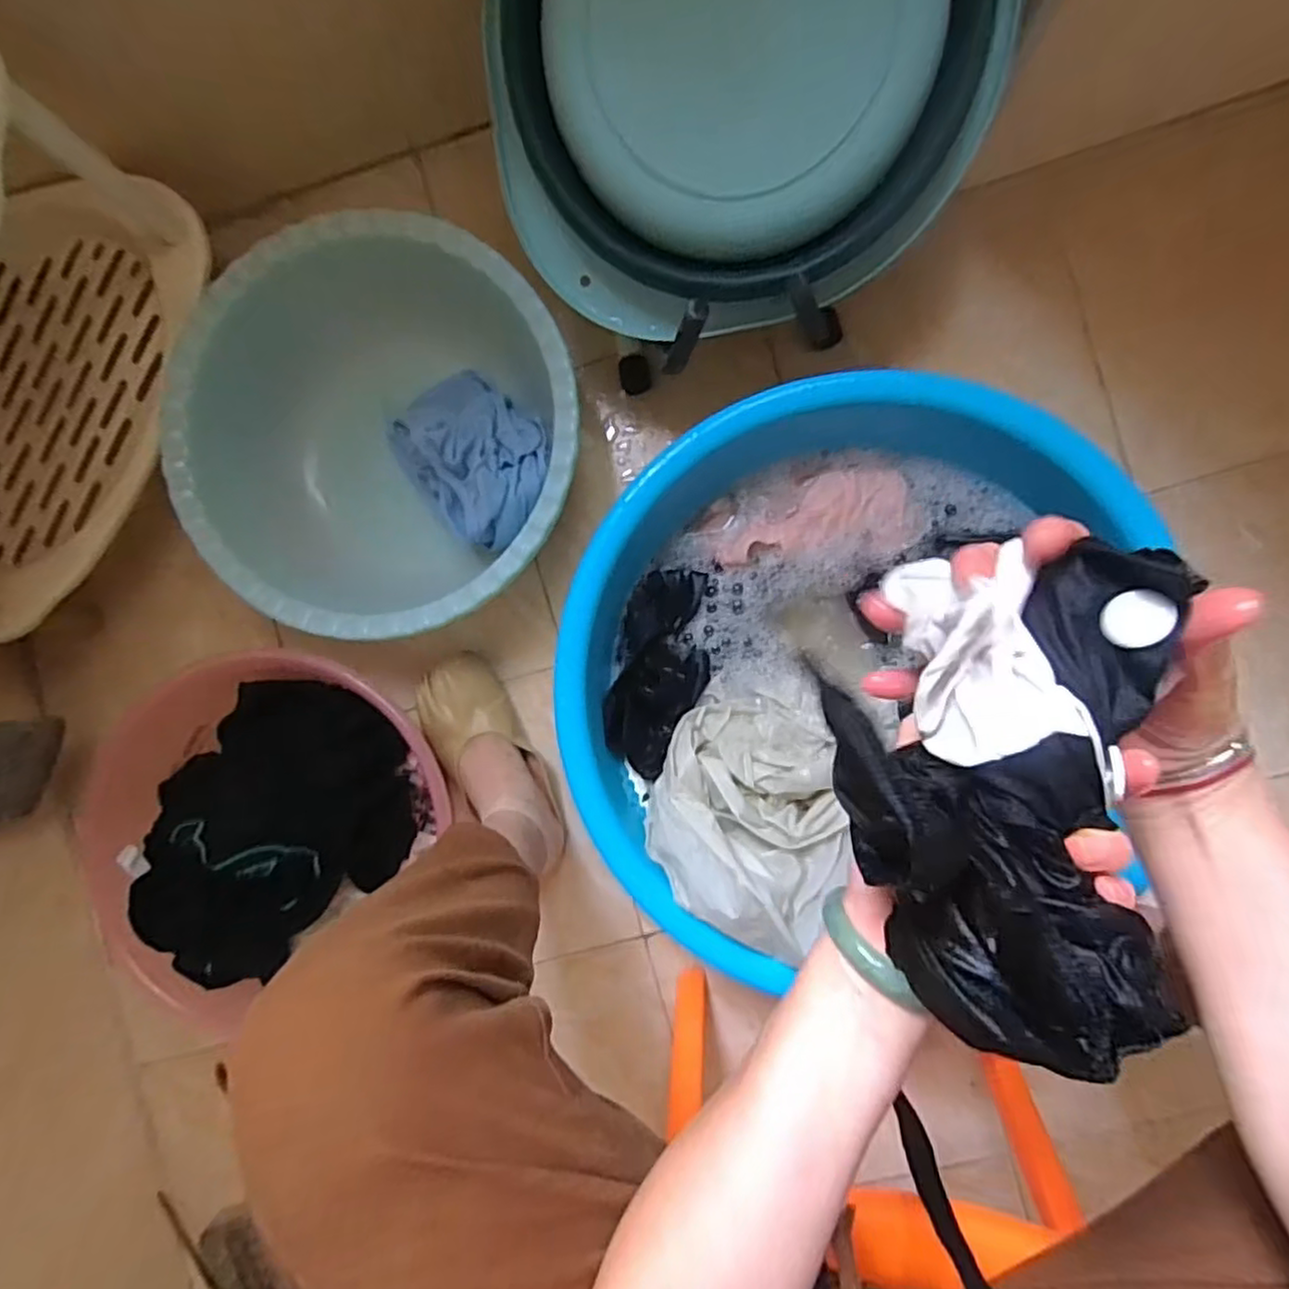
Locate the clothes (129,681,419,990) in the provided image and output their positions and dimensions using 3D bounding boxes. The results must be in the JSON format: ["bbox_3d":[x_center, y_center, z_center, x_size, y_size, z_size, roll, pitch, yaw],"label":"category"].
[{"bbox_3d":[-0.340,0.168,0.619,0.211,0.145,0.266,40,94,4],"label":"clothes"}]

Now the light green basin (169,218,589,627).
[{"bbox_3d":[-0.245,-0.199,0.681,0.364,0.133,0.371,0,90,6],"label":"light green basin"}]

